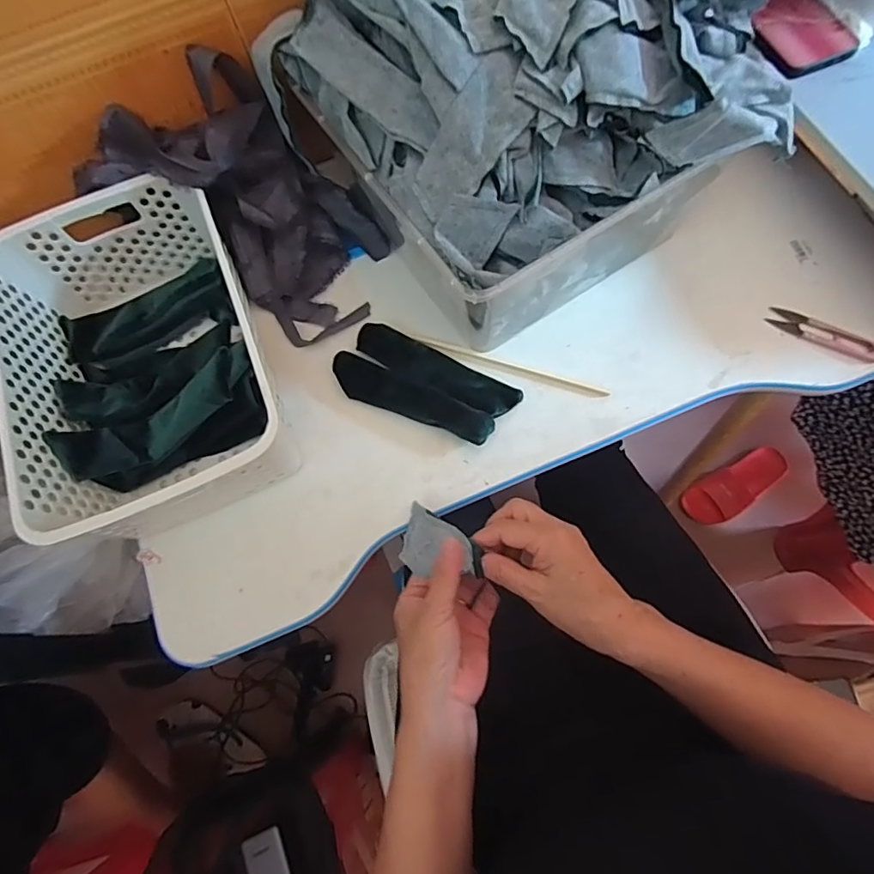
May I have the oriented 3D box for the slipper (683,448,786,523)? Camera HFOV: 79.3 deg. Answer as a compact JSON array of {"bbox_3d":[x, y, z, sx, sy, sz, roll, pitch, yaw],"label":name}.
[{"bbox_3d":[0.583,0.093,1.029,0.205,0.044,0.081,-35,79,7],"label":"slipper"}]

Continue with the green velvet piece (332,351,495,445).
[{"bbox_3d":[-0.026,-0.035,0.494,0.164,0.018,0.037,24,79,19],"label":"green velvet piece"}]

